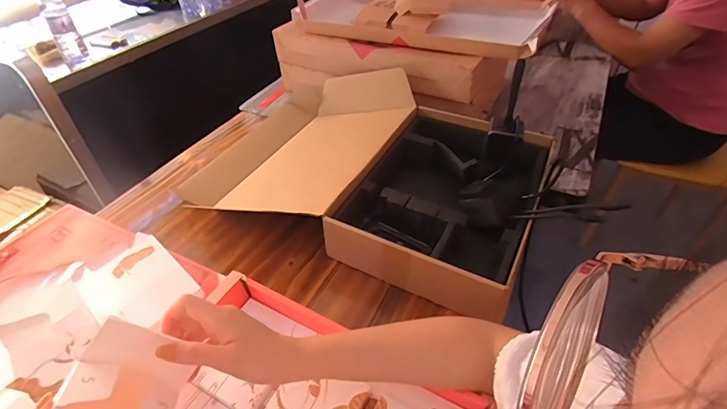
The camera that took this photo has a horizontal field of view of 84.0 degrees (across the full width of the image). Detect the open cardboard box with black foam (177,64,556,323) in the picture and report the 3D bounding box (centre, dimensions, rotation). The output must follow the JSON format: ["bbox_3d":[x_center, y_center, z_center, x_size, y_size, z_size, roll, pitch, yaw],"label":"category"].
[{"bbox_3d":[0.004,-0.077,0.725,0.578,0.113,0.377,22,47,23],"label":"open cardboard box with black foam"}]

